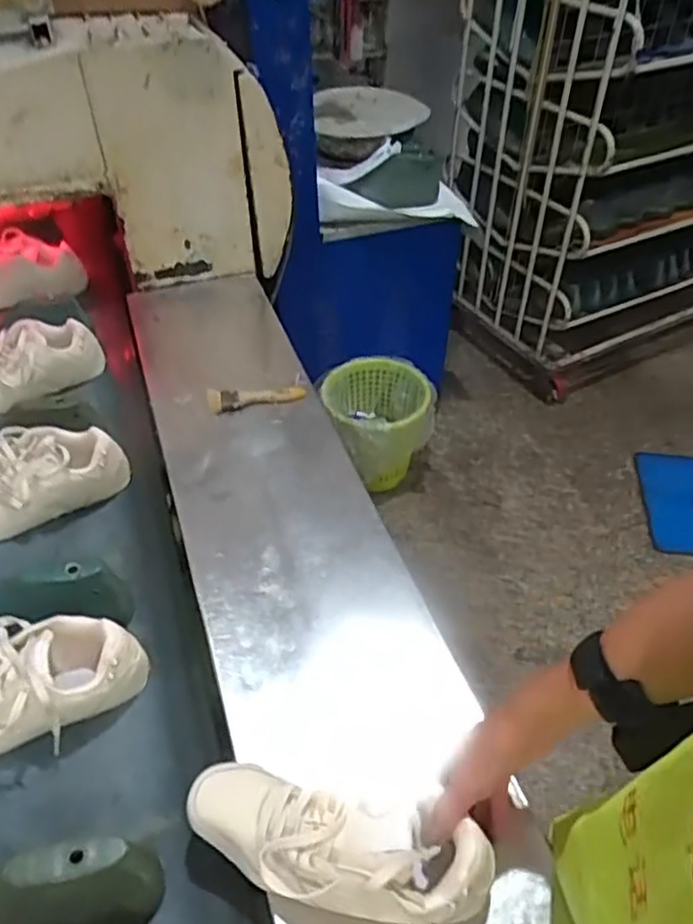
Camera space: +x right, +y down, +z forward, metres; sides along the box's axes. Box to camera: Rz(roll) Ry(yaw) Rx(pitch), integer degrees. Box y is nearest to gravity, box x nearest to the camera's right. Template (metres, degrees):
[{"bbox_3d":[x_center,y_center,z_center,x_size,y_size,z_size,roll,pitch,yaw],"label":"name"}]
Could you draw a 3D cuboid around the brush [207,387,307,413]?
[{"bbox_3d":[-0.132,-0.098,0.979,0.139,0.018,0.037,-9,46,-9],"label":"brush"}]

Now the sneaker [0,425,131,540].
[{"bbox_3d":[-0.420,0.021,0.855,0.260,0.084,0.099,-15,47,-15],"label":"sneaker"}]

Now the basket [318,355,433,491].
[{"bbox_3d":[0.082,-0.076,1.749,0.311,0.295,0.244,-4,45,-5],"label":"basket"}]

